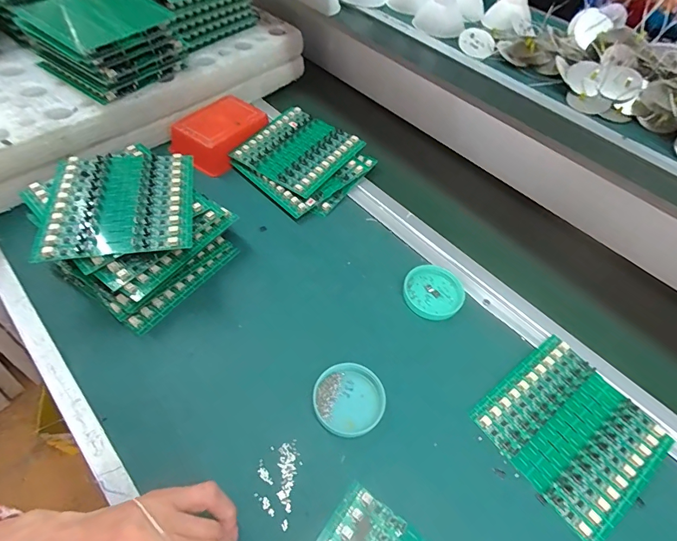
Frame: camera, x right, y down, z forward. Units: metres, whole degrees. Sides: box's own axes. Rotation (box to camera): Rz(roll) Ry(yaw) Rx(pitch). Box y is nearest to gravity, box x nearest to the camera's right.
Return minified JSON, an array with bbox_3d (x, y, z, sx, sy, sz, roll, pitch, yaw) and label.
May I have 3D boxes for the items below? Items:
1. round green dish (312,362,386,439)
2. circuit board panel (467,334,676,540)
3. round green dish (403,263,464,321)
[{"bbox_3d":[0.011,0.118,0.367,0.066,0.014,0.062,2,53,-2],"label":"round green dish"},{"bbox_3d":[0.216,0.146,0.368,0.135,0.008,0.133,-31,61,-23],"label":"circuit board panel"},{"bbox_3d":[0.108,0.023,0.449,0.064,0.011,0.066,2,53,-2],"label":"round green dish"}]

